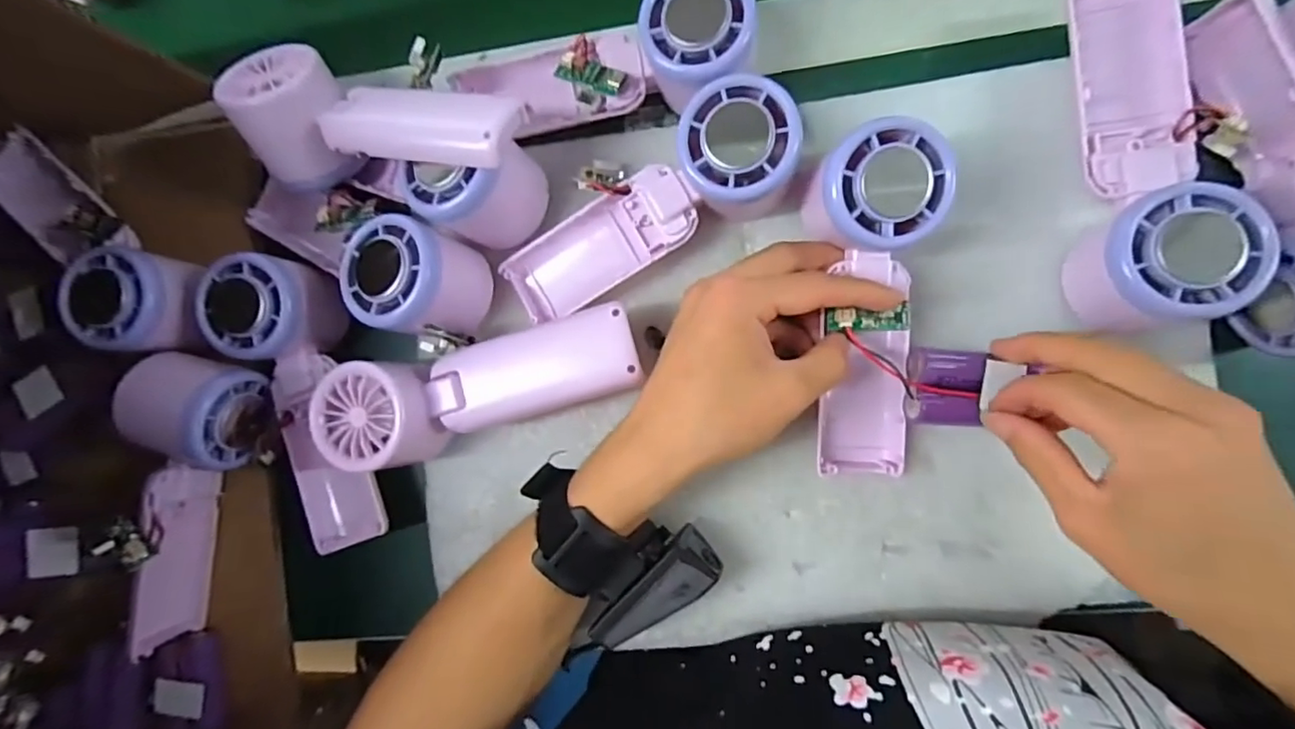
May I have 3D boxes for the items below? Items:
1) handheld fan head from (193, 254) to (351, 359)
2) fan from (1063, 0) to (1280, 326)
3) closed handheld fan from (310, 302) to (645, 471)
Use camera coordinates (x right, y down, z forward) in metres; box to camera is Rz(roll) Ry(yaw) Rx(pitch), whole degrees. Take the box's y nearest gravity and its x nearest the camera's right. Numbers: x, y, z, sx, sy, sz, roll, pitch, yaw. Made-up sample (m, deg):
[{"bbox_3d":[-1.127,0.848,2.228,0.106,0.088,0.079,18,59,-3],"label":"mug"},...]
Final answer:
[{"bbox_3d":[-0.207,-0.031,0.333,0.054,0.054,0.053,0,91,9],"label":"handheld fan head"},{"bbox_3d":[0.220,-0.099,0.264,0.056,0.059,0.165,-1,91,9],"label":"fan"},{"bbox_3d":[-0.082,0.013,0.306,0.165,0.051,0.056,-13,89,9],"label":"closed handheld fan"}]

